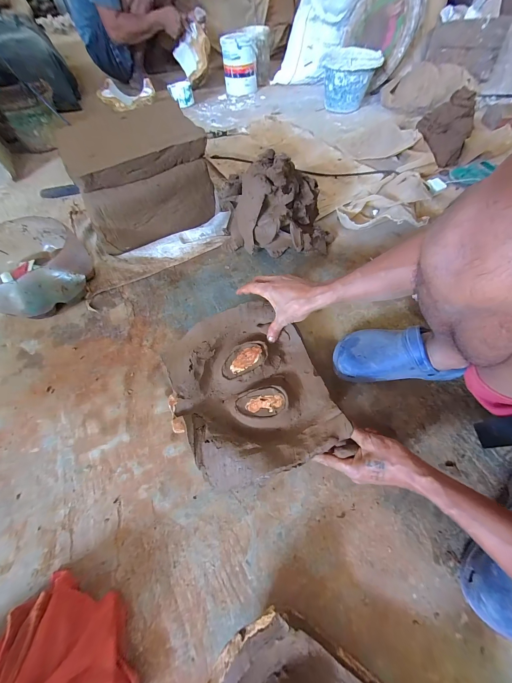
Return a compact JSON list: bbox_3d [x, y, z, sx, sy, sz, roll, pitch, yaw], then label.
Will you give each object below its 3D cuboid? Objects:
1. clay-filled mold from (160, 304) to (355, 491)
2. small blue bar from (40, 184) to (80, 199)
[{"bbox_3d":[-0.019,0.077,0.448,0.260,0.048,0.299,-20,62,-9],"label":"clay-filled mold"},{"bbox_3d":[-0.704,-0.538,0.885,0.123,0.032,0.016,-17,62,-7],"label":"small blue bar"}]

